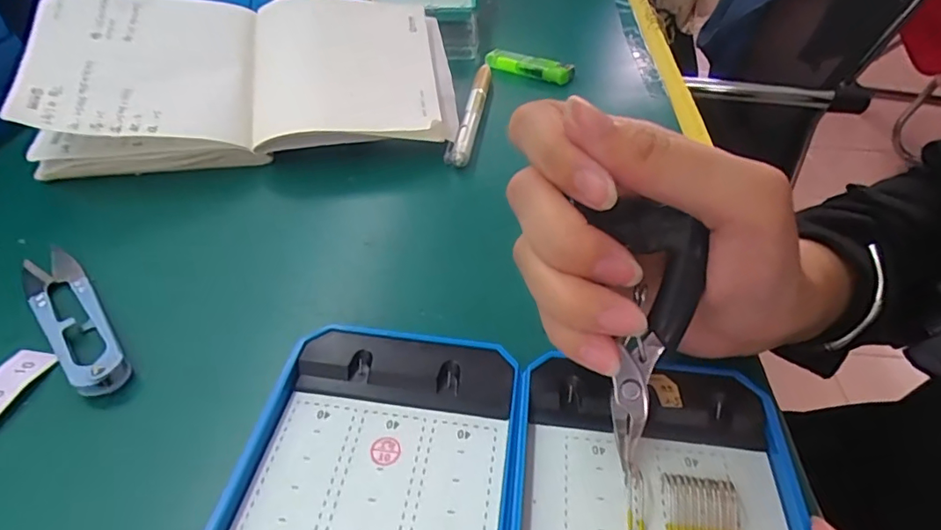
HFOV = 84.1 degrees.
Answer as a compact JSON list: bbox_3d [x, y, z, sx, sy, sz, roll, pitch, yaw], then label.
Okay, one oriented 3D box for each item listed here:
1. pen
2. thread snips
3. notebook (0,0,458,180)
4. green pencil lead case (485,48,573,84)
[{"bbox_3d":[0.002,-0.105,0.358,0.015,0.011,0.126,9,43,7],"label":"pen"},{"bbox_3d":[-0.172,0.019,0.224,0.022,0.008,0.103,-31,52,-32],"label":"thread snips"},{"bbox_3d":[-0.135,-0.126,0.336,0.239,0.034,0.133,-3,60,-12],"label":"notebook"},{"bbox_3d":[0.043,-0.152,0.397,0.076,0.016,0.012,31,49,27],"label":"green pencil lead case"}]

